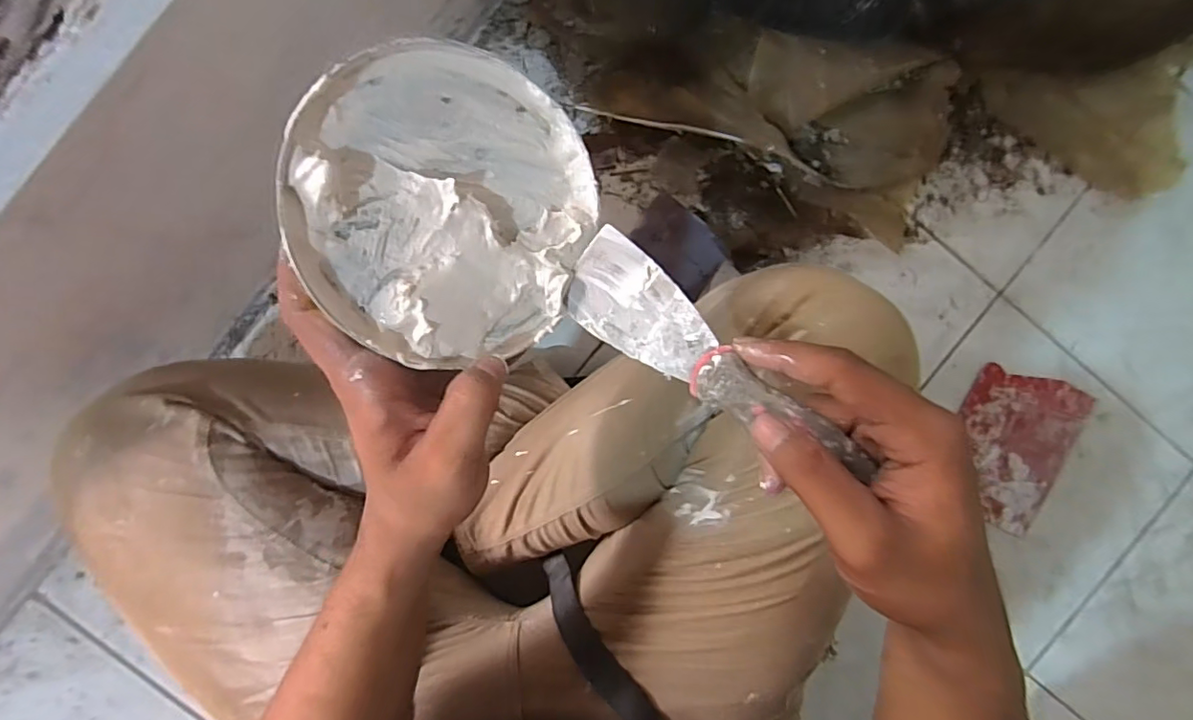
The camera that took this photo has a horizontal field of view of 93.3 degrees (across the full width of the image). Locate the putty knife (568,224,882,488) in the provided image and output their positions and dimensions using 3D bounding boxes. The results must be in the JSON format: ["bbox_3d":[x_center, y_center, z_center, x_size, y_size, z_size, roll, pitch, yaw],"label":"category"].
[{"bbox_3d":[0.055,0.000,0.280,0.165,0.012,0.046,38,90,14],"label":"putty knife"}]

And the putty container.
[{"bbox_3d":[-0.072,-0.072,0.274,0.137,0.018,0.143,-4,98,-25],"label":"putty container"}]

